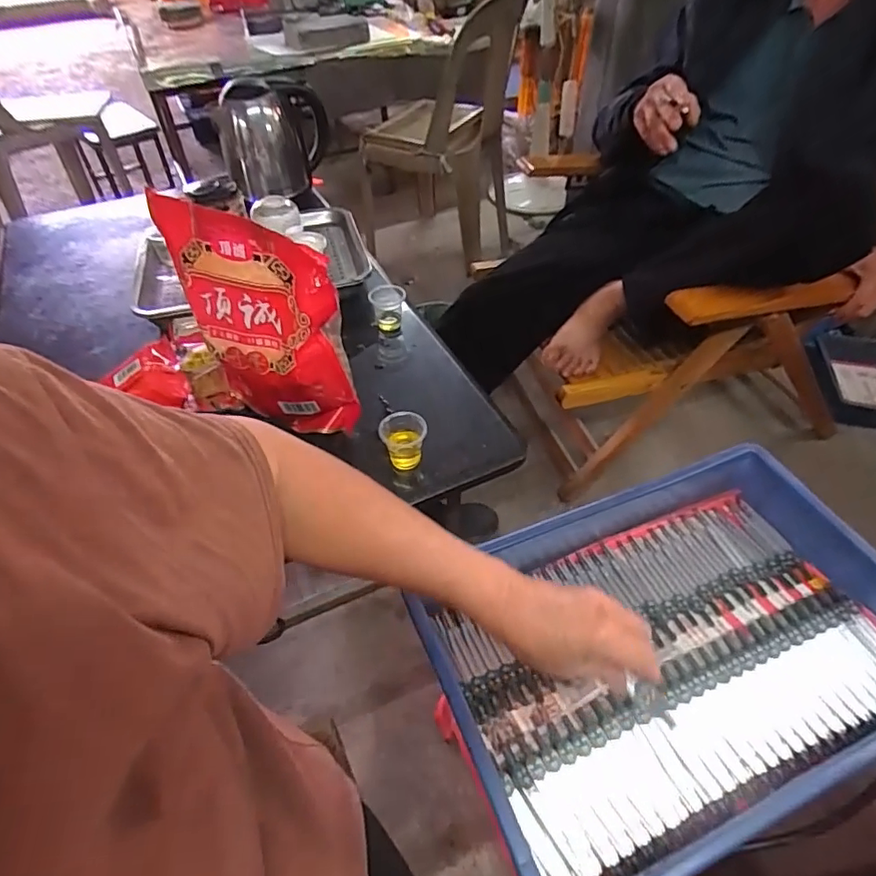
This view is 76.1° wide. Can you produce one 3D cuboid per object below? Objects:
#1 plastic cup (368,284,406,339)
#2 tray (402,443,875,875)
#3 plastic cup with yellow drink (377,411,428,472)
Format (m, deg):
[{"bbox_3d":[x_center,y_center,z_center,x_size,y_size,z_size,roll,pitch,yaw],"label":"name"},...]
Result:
[{"bbox_3d":[-0.071,-0.190,0.835,0.051,0.060,0.048,-1,47,1],"label":"plastic cup"},{"bbox_3d":[0.219,0.181,0.509,0.423,0.091,0.275,-21,50,-11],"label":"tray"},{"bbox_3d":[-0.040,0.004,0.645,0.054,0.052,0.046,-12,48,-9],"label":"plastic cup with yellow drink"}]

